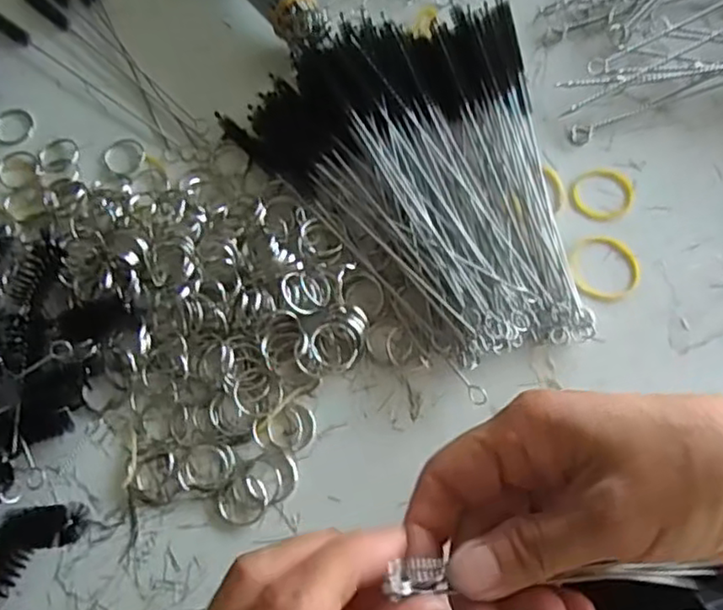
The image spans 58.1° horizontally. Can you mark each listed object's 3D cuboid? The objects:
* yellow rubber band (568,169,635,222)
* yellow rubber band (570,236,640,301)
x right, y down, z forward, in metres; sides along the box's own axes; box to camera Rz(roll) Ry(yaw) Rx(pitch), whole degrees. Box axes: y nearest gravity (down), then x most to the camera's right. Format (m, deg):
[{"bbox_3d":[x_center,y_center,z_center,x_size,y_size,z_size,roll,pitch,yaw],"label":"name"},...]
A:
[{"bbox_3d":[0.138,-0.063,0.372,0.038,0.004,0.033,-14,72,-3],"label":"yellow rubber band"},{"bbox_3d":[0.132,-0.021,0.354,0.038,0.004,0.037,0,72,1],"label":"yellow rubber band"}]

